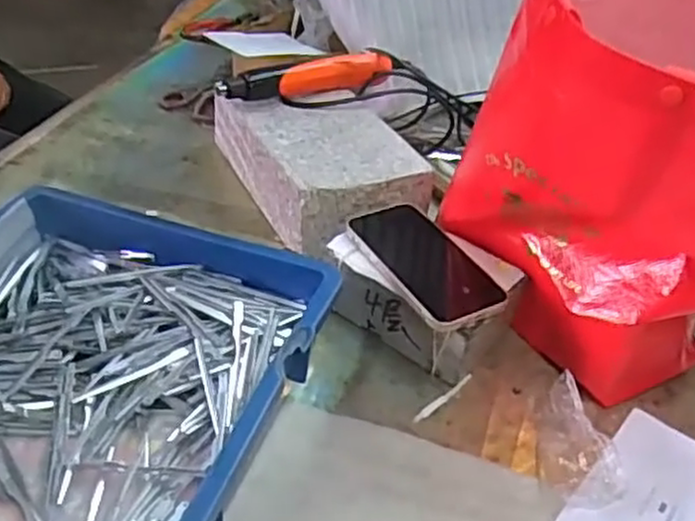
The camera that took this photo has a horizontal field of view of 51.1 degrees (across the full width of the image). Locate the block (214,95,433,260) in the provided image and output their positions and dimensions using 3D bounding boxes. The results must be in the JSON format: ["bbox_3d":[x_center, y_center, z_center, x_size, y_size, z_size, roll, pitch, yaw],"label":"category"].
[{"bbox_3d":[-0.028,-0.102,0.766,0.144,0.079,0.244,-12,42,-24],"label":"block"}]

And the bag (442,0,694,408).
[{"bbox_3d":[0.223,-0.066,0.581,0.243,0.282,0.227,27,41,23],"label":"bag"}]

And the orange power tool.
[{"bbox_3d":[-0.043,-0.194,0.783,0.208,0.040,0.037,-18,44,-29],"label":"orange power tool"}]

